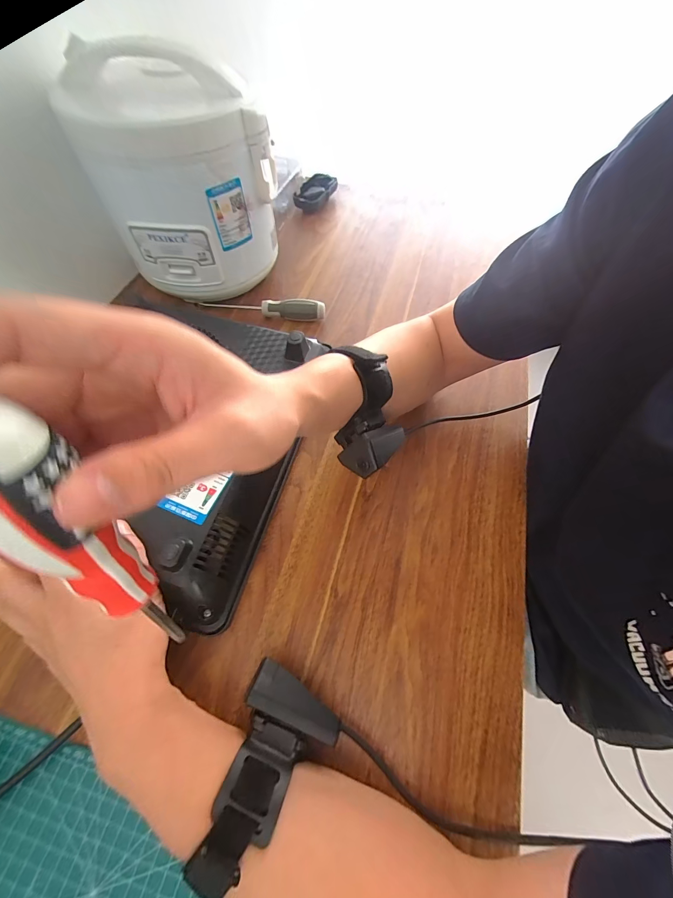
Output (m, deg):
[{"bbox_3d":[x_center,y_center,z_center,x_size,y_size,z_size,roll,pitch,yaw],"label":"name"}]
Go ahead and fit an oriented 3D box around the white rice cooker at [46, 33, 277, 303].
[{"bbox_3d":[-0.192,-0.326,0.414,0.175,0.222,0.173,-39,72,-17],"label":"white rice cooker"}]

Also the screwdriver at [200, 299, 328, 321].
[{"bbox_3d":[-0.105,-0.204,0.461,0.175,0.026,0.024,8,61,2],"label":"screwdriver"}]

